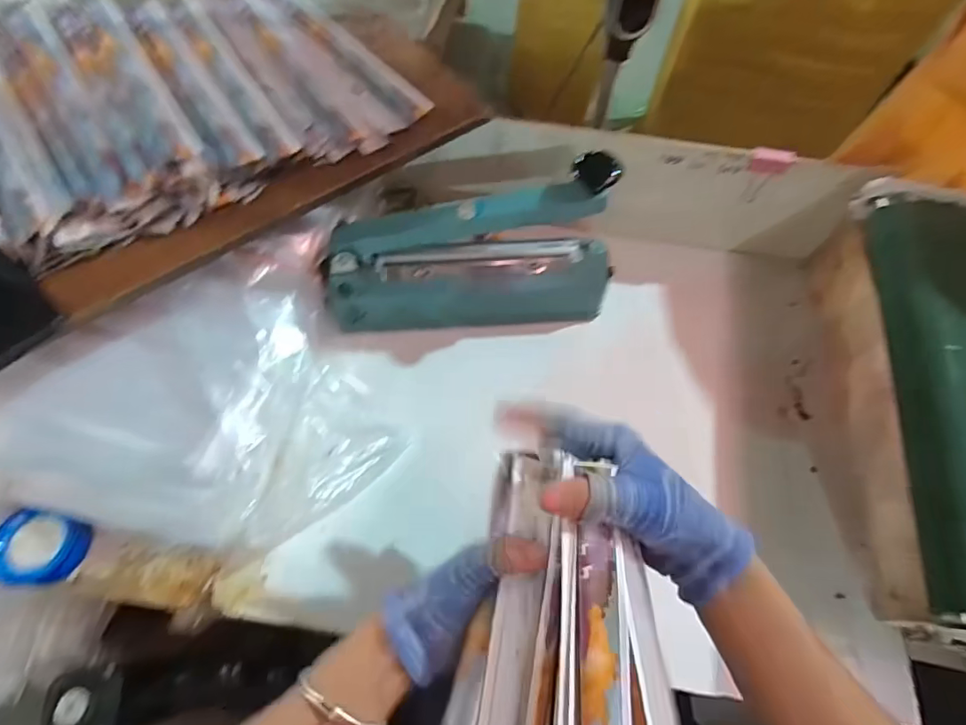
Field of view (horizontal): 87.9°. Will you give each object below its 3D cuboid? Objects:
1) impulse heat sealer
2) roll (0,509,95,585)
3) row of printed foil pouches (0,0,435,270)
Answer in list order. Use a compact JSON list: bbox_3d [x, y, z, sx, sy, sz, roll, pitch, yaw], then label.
[{"bbox_3d":[-0.011,-0.104,0.520,0.302,0.171,0.075,-7,63,-5],"label":"impulse heat sealer"},{"bbox_3d":[-0.396,0.166,0.449,0.068,0.032,0.068,8,67,-20],"label":"roll"},{"bbox_3d":[-0.289,-0.275,0.490,0.385,0.050,0.307,-30,68,-16],"label":"row of printed foil pouches"}]

